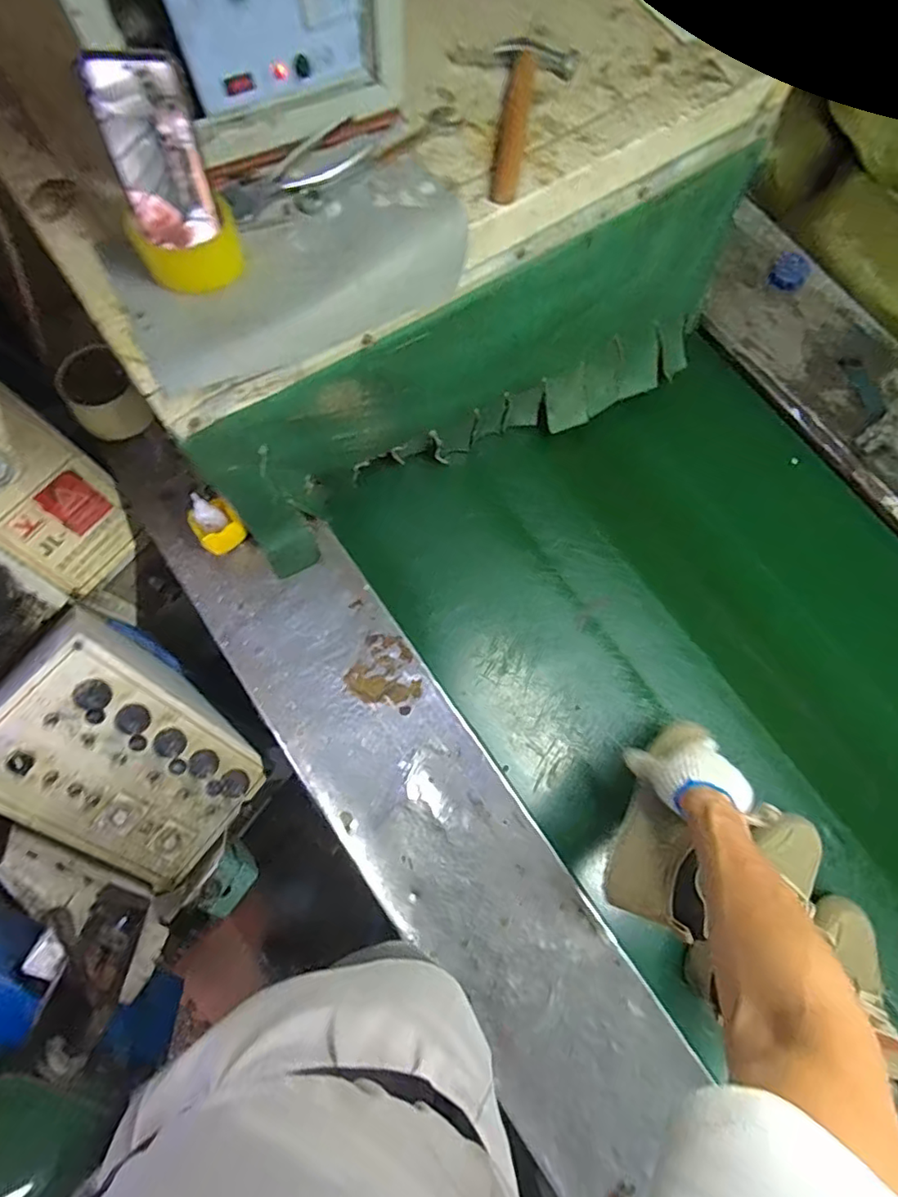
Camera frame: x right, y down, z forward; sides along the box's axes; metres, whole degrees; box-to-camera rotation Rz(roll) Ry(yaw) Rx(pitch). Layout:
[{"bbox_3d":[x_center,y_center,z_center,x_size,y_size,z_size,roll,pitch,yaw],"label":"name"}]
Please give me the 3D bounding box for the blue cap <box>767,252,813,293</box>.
[{"bbox_3d":[0.611,-0.584,1.012,0.060,0.021,0.073,31,75,9],"label":"blue cap"}]

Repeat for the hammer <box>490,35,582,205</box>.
[{"bbox_3d":[0.081,-0.534,0.629,0.088,0.028,0.223,13,73,4],"label":"hammer"}]

